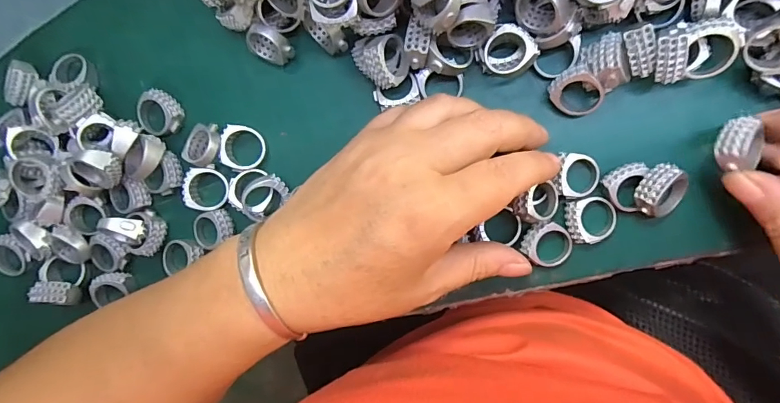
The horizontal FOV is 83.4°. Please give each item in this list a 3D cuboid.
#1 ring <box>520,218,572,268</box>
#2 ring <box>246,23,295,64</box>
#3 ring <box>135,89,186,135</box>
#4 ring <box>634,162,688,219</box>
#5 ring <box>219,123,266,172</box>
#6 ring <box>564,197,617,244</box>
[{"bbox_3d":[0.079,0.021,0.218,0.023,0.009,0.022,1,95,8],"label":"ring"},{"bbox_3d":[-0.061,-0.080,0.225,0.022,0.021,0.014,27,98,5],"label":"ring"},{"bbox_3d":[-0.126,-0.048,0.239,0.023,0.011,0.024,1,95,8],"label":"ring"},{"bbox_3d":[0.128,-0.004,0.206,0.021,0.017,0.024,38,98,3],"label":"ring"},{"bbox_3d":[-0.078,-0.029,0.235,0.020,0.012,0.023,4,95,7],"label":"ring"},{"bbox_3d":[0.099,0.009,0.214,0.023,0.008,0.022,1,95,8],"label":"ring"}]

